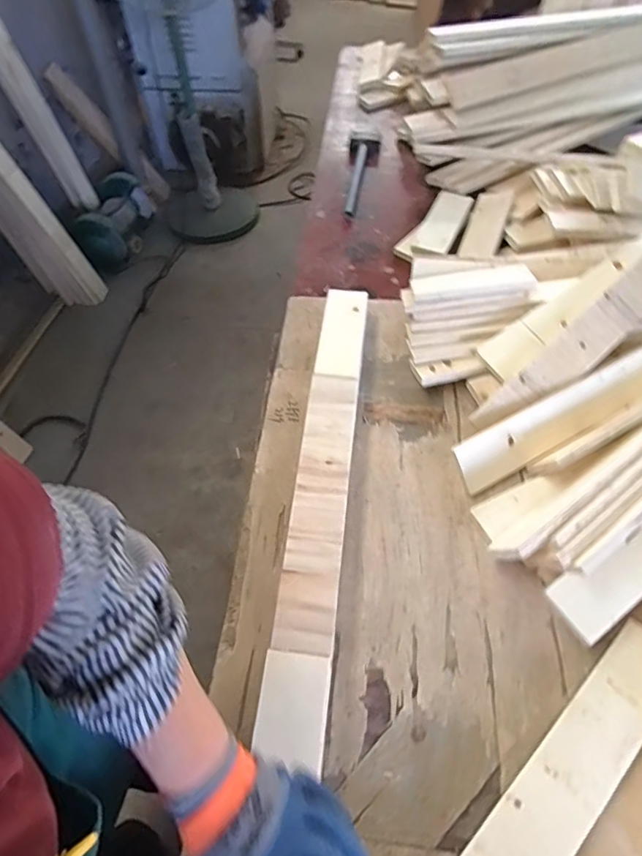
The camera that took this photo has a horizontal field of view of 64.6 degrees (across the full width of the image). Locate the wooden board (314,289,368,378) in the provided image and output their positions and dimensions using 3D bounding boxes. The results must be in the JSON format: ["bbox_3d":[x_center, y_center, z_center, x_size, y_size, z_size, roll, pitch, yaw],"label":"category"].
[{"bbox_3d":[0.035,-0.159,0.852,0.070,0.014,0.196,7,57,3],"label":"wooden board"}]

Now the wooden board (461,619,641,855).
[{"bbox_3d":[0.252,0.359,0.513,0.378,0.014,0.071,-37,65,-22],"label":"wooden board"}]

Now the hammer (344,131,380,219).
[{"bbox_3d":[0.094,-0.605,1.188,0.077,0.039,0.322,4,55,7],"label":"hammer"}]

